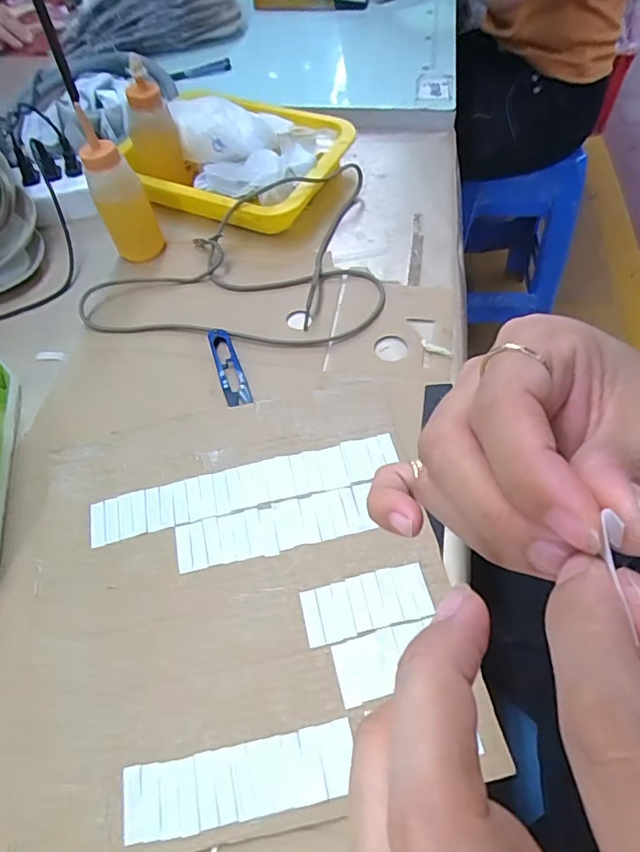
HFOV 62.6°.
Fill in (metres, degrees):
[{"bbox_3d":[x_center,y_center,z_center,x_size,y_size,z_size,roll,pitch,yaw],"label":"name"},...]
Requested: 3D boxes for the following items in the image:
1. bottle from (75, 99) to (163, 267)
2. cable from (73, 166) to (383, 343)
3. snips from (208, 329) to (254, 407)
[{"bbox_3d":[-0.200,-0.231,0.526,0.040,0.122,0.045,28,62,21],"label":"bottle"},{"bbox_3d":[-0.077,-0.196,0.548,0.296,0.044,0.255,6,57,7],"label":"cable"},{"bbox_3d":[-0.082,-0.054,0.473,0.022,0.010,0.089,-17,57,-8],"label":"snips"}]

